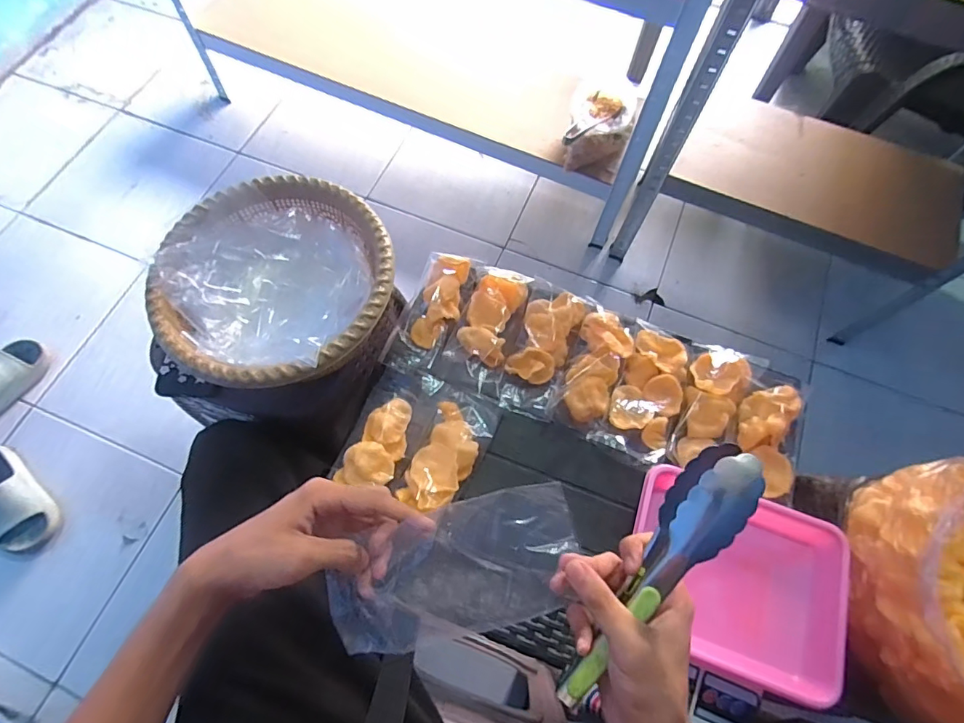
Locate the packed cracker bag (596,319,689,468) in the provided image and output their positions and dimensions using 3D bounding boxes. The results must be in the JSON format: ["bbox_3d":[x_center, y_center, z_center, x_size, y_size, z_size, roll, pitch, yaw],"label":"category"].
[{"bbox_3d":[0.223,0.037,0.646,0.085,0.025,0.188,23,68,6],"label":"packed cracker bag"}]

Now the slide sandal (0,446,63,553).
[{"bbox_3d":[-0.959,0.272,0.976,0.254,0.076,0.102,40,71,13],"label":"slide sandal"}]

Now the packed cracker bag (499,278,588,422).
[{"bbox_3d":[0.083,-0.019,0.661,0.080,0.033,0.184,20,68,5],"label":"packed cracker bag"}]

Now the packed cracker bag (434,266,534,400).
[{"bbox_3d":[0.007,-0.046,0.669,0.086,0.034,0.180,17,68,4],"label":"packed cracker bag"}]

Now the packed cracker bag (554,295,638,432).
[{"bbox_3d":[0.155,0.005,0.652,0.072,0.029,0.179,19,68,5],"label":"packed cracker bag"}]

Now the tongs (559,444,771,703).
[{"bbox_3d":[0.122,0.152,0.346,0.044,0.034,0.212,34,95,10],"label":"tongs"}]

